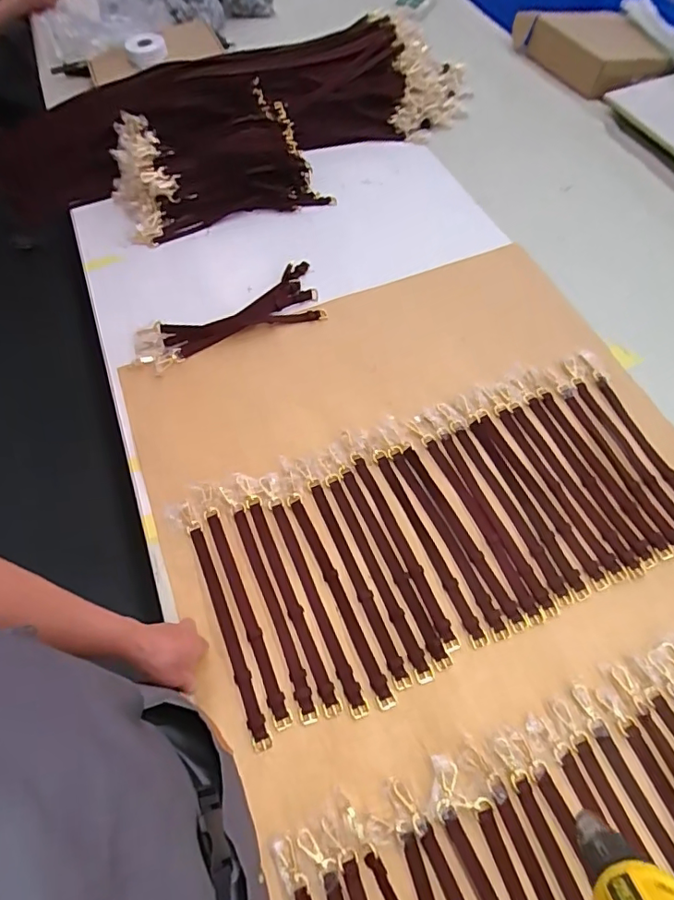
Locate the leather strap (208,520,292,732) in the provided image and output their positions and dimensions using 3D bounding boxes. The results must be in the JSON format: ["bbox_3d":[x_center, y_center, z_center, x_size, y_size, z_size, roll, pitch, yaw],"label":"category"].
[{"bbox_3d":[-0.118,0.208,0.669,0.020,0.007,0.288,-22,62,-10],"label":"leather strap"}]

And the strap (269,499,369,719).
[{"bbox_3d":[-0.030,0.194,0.679,0.020,0.015,0.298,-22,62,-10],"label":"strap"}]

